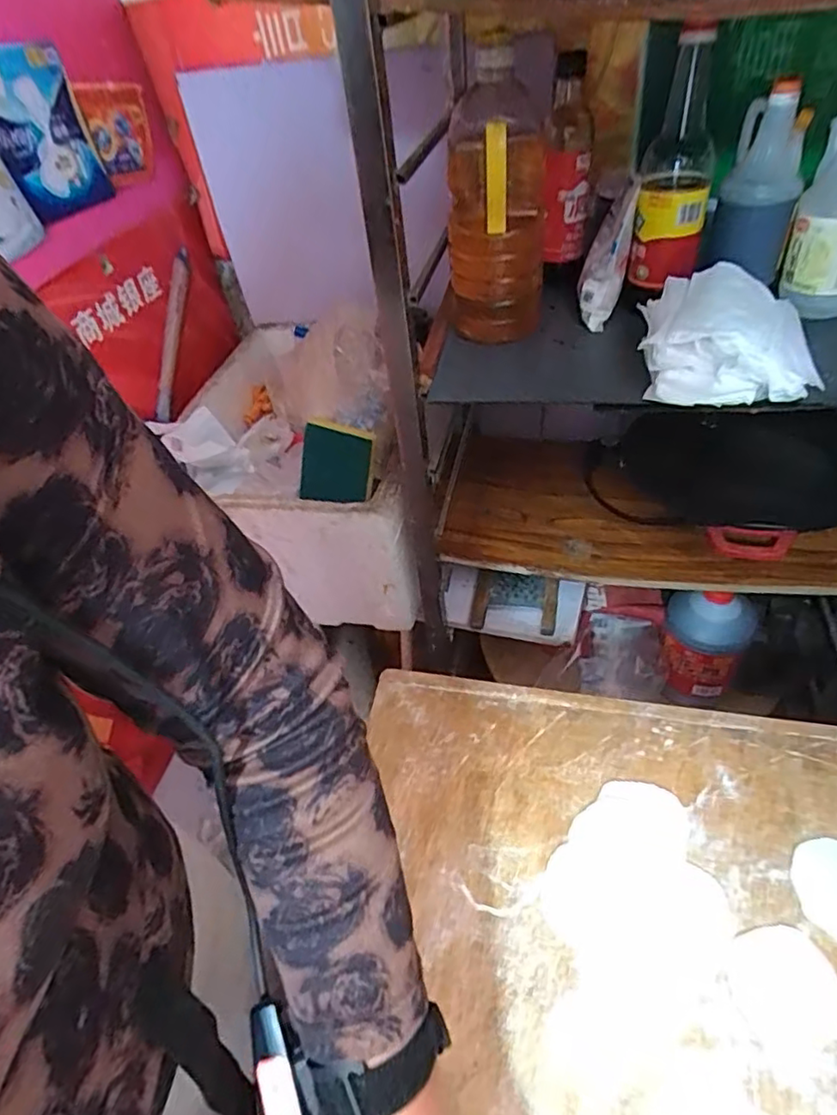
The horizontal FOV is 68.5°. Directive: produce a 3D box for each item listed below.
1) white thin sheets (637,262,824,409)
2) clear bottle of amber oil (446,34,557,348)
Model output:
[{"bbox_3d":[0.317,-0.234,0.643,0.157,0.078,0.157,-1,45,12],"label":"white thin sheets"},{"bbox_3d":[0.086,-0.395,0.691,0.115,0.273,0.102,1,45,13],"label":"clear bottle of amber oil"}]

